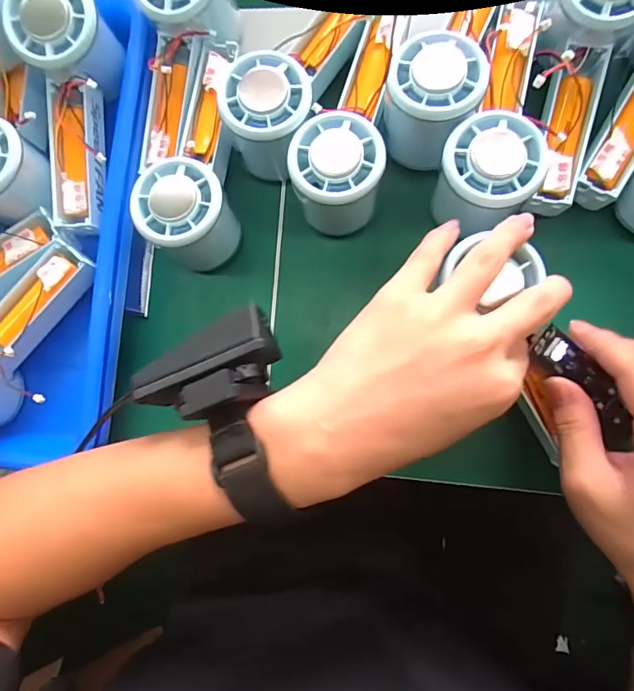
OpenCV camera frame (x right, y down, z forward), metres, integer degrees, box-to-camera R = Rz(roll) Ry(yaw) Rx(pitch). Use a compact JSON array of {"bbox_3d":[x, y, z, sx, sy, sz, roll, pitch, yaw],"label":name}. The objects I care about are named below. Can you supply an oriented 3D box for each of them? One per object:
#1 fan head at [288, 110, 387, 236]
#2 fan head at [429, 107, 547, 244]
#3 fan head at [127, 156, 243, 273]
[{"bbox_3d":[0.015,-0.109,0.288,0.055,0.060,0.057,-1,85,7],"label":"fan head"},{"bbox_3d":[0.103,-0.102,0.273,0.056,0.055,0.063,37,90,8],"label":"fan head"},{"bbox_3d":[-0.085,-0.087,0.297,0.055,0.065,0.056,-1,85,7],"label":"fan head"}]

